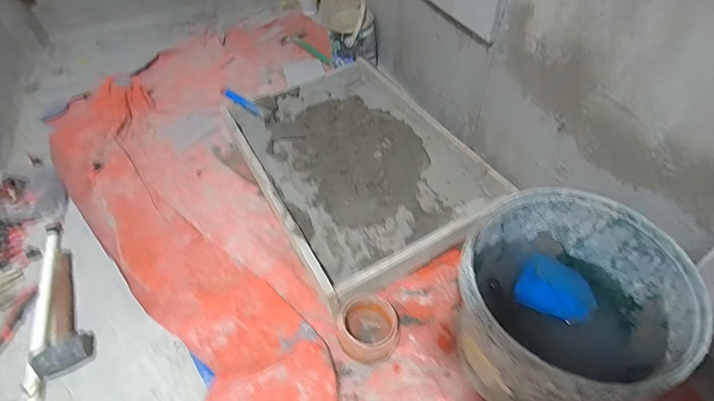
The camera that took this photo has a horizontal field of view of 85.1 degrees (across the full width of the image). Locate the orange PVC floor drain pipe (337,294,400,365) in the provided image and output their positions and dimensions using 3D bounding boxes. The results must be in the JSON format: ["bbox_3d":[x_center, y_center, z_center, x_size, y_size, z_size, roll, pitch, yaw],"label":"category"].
[{"bbox_3d":[0.022,0.257,0.781,0.111,0.096,0.121,-2,51,2],"label":"orange PVC floor drain pipe"}]

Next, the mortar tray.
[{"bbox_3d":[-0.014,-0.124,1.104,0.522,0.092,0.764,-24,53,-16],"label":"mortar tray"}]

